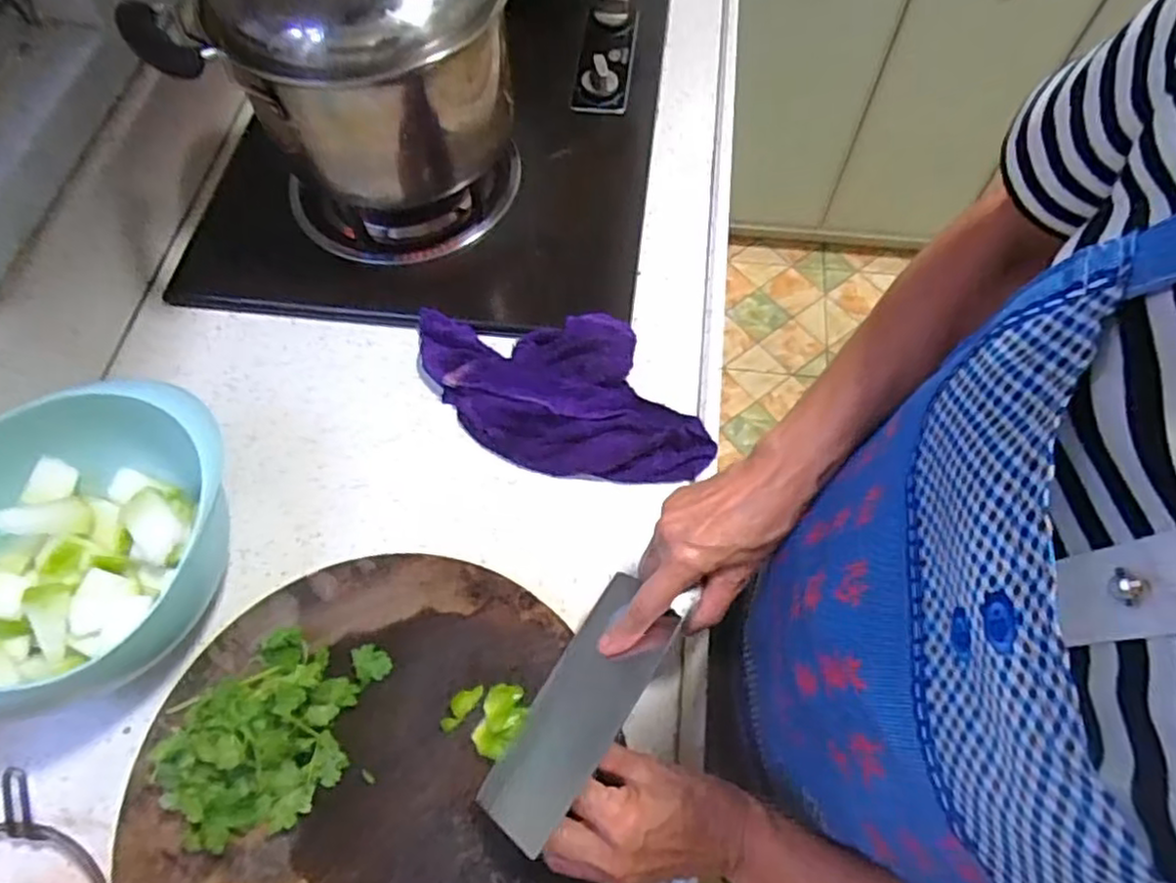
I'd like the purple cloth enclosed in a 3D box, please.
[{"bbox_3d":[-0.026,-0.045,0.599,0.245,0.049,0.148,1,62,1],"label":"purple cloth"}]

